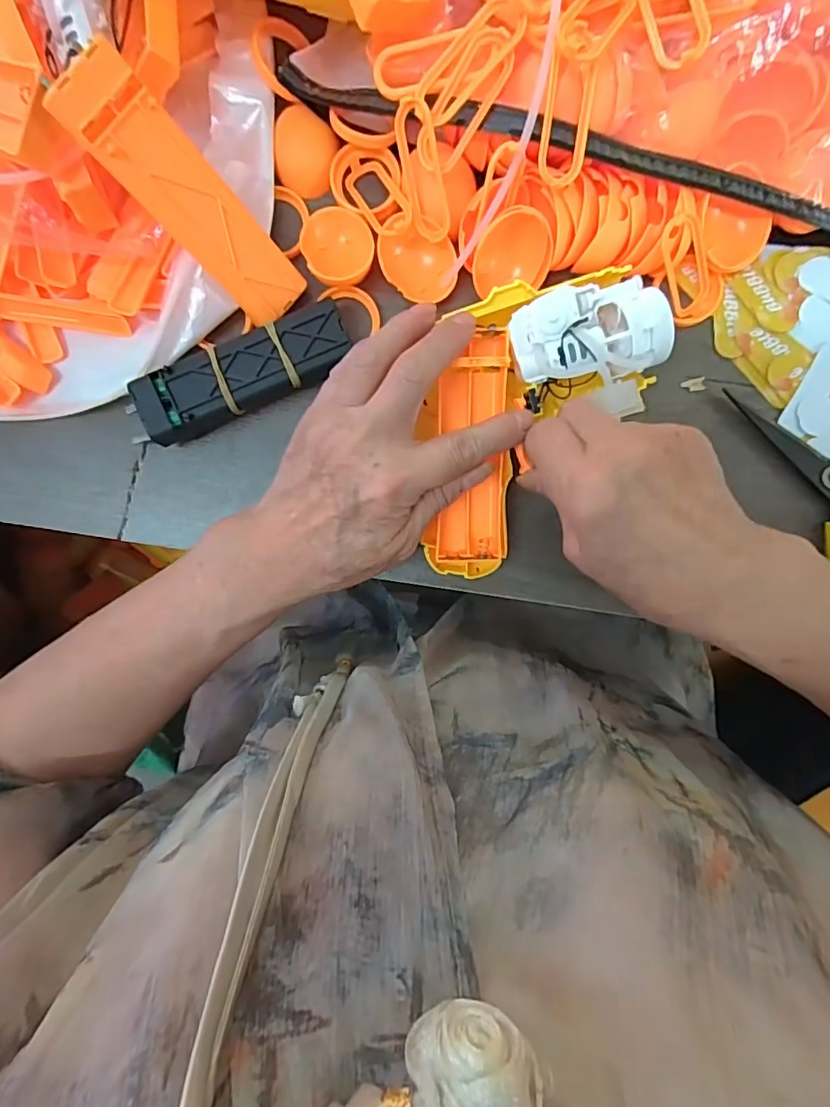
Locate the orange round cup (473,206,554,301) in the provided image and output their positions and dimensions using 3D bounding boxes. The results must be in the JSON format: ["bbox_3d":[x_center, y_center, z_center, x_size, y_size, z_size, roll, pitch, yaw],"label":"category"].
[{"bbox_3d":[0.048,-0.148,0.258,0.037,0.013,0.036,-2,130,8],"label":"orange round cup"}]

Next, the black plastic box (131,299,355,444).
[{"bbox_3d":[-0.086,-0.090,0.264,0.111,0.021,0.034,-23,97,2],"label":"black plastic box"}]

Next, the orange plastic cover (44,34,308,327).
[{"bbox_3d":[-0.095,-0.151,0.228,0.033,0.009,0.108,-45,134,4],"label":"orange plastic cover"}]

